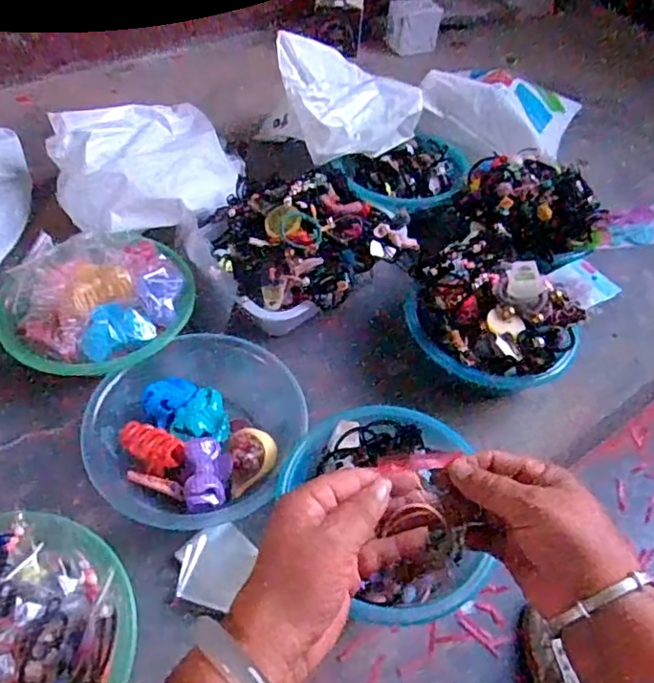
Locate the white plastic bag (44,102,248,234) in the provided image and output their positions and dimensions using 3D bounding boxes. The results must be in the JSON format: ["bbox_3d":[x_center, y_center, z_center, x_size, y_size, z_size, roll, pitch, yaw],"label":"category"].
[{"bbox_3d":[-0.269,-0.270,0.890,0.281,0.088,0.276,-19,55,-18],"label":"white plastic bag"}]

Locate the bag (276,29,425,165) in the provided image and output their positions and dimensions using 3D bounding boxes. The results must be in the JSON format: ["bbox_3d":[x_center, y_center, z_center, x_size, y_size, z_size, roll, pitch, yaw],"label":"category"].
[{"bbox_3d":[0.042,-0.417,0.974,0.216,0.129,0.203,-27,58,-24],"label":"bag"}]

